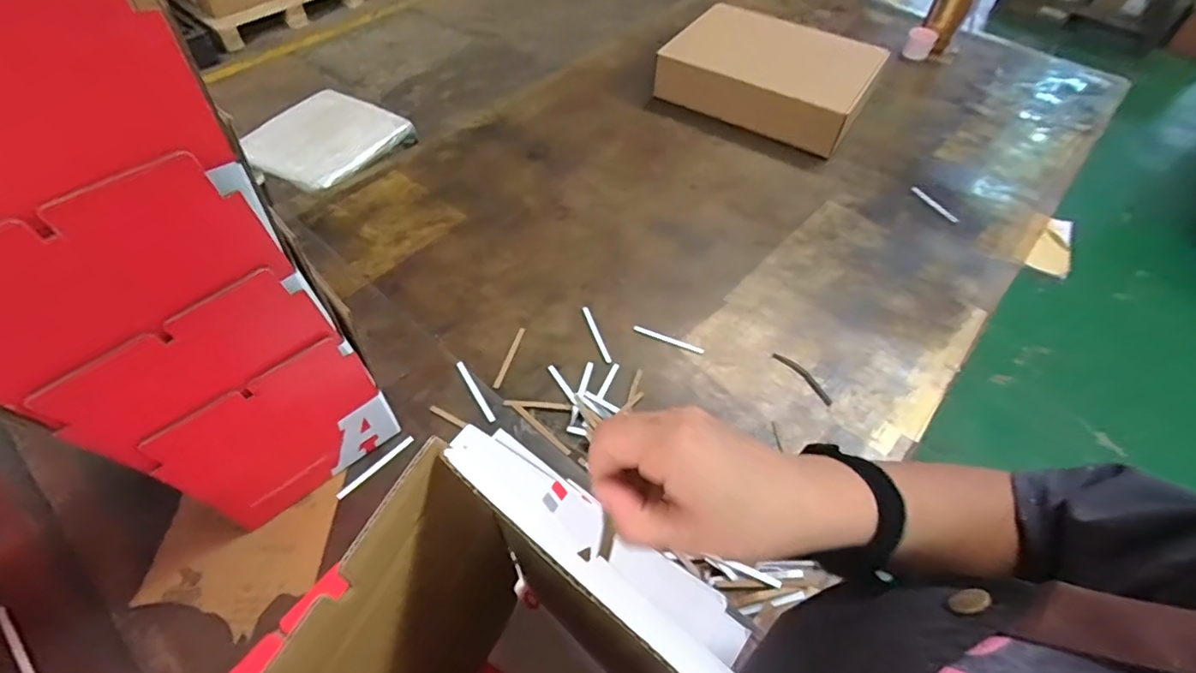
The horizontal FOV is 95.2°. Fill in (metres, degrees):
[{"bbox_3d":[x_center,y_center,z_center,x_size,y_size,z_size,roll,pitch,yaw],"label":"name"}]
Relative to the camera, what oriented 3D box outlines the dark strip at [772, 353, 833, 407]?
[{"bbox_3d":[0.257,0.050,0.679,0.017,0.004,0.090,-29,58,-20],"label":"dark strip"}]

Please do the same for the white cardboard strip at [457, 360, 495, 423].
[{"bbox_3d":[-0.148,0.065,0.661,0.008,0.005,0.094,-28,57,-19],"label":"white cardboard strip"}]

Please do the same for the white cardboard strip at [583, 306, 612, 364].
[{"bbox_3d":[-0.002,-0.003,0.709,0.008,0.006,0.093,-17,54,-12],"label":"white cardboard strip"}]

